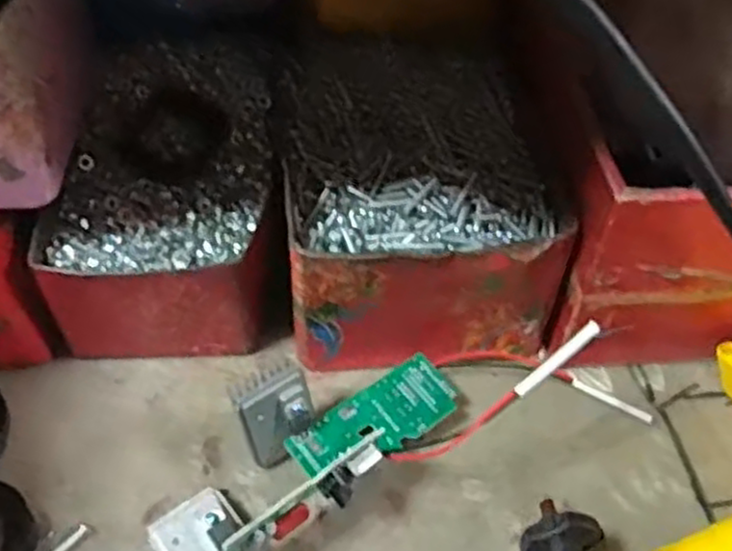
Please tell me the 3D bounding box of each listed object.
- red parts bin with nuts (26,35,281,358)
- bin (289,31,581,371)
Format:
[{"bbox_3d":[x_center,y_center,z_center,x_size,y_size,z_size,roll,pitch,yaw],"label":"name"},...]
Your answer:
[{"bbox_3d":[-0.105,-0.044,0.408,0.114,0.070,0.176,-4,50,-5],"label":"red parts bin with nuts"},{"bbox_3d":[0.024,-0.046,0.403,0.122,0.084,0.170,-3,50,-4],"label":"bin"}]

